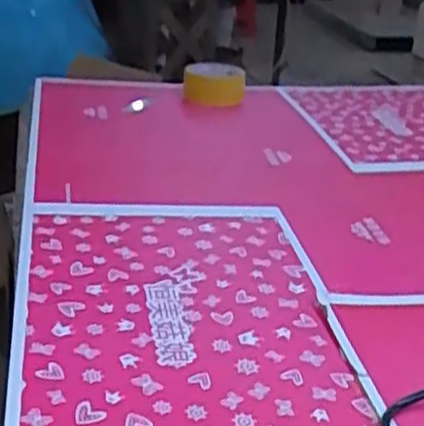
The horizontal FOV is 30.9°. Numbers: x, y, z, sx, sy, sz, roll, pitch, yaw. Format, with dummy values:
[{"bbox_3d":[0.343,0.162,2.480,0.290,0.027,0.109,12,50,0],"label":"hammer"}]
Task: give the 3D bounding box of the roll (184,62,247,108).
[{"bbox_3d":[0.005,-0.238,1.401,0.110,0.053,0.116,5,25,0],"label":"roll"}]

